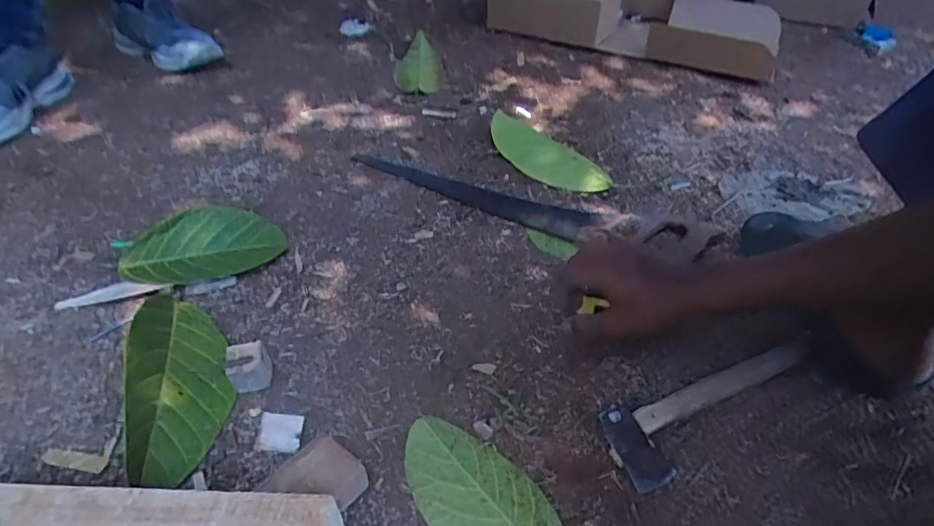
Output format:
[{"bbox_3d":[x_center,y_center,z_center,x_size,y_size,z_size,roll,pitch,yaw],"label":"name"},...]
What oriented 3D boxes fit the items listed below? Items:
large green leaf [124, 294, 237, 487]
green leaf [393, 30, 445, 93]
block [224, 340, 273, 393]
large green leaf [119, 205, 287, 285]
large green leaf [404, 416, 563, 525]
[{"bbox_3d":[-0.256,0.098,0.506,0.074,0.073,0.184,-5,42,-10],"label":"large green leaf"},{"bbox_3d":[-0.096,-0.411,1.134,0.100,0.038,0.276,-1,41,-6],"label":"green leaf"},{"bbox_3d":[-0.206,0.099,0.532,0.039,0.038,0.032,-14,44,-20],"label":"block"},{"bbox_3d":[-0.310,-0.021,0.660,0.174,0.041,0.094,-11,43,-17],"label":"large green leaf"},{"bbox_3d":[0.009,0.190,0.463,0.088,0.017,0.154,-29,51,-33],"label":"large green leaf"}]

